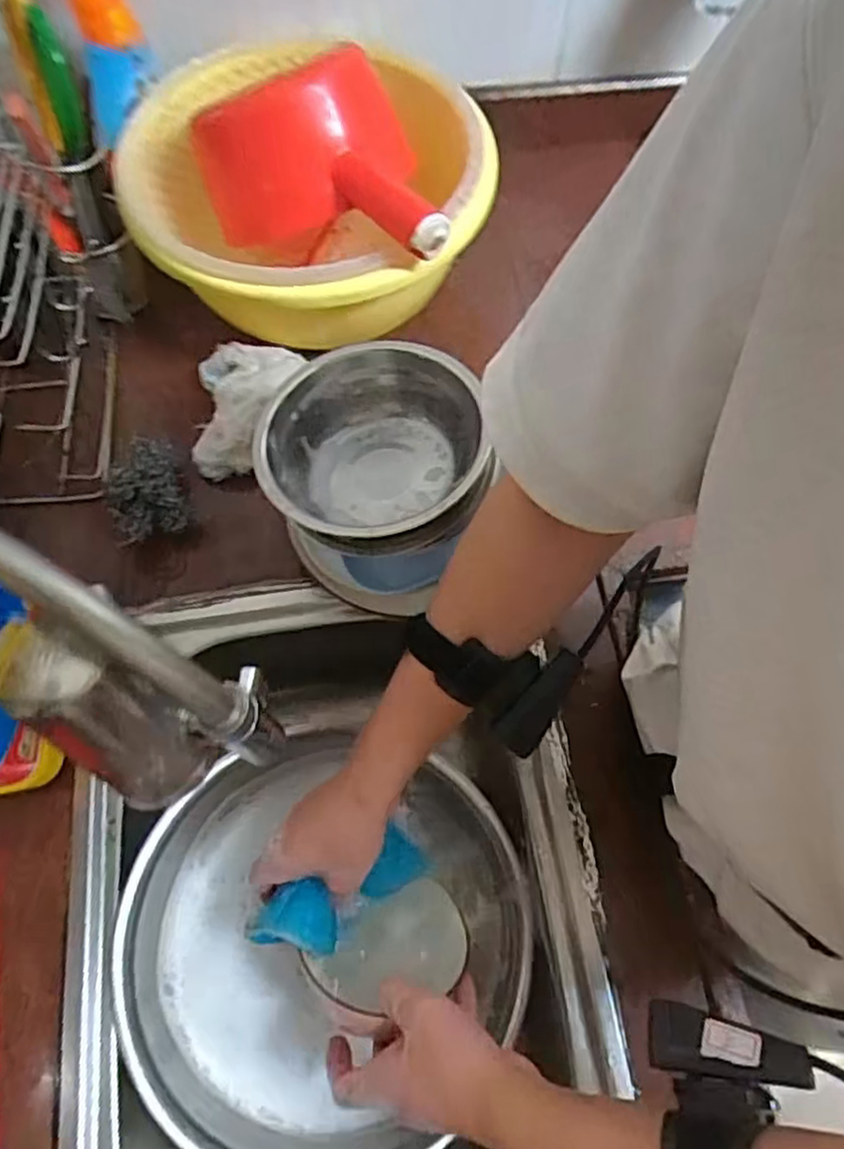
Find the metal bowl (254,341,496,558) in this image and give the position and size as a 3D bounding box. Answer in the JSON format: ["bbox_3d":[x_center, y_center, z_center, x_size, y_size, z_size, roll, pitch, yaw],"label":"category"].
[{"bbox_3d":[-0.032,-0.088,0.489,0.144,0.062,0.137,0,66,0],"label":"metal bowl"}]

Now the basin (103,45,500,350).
[{"bbox_3d":[-0.096,-0.339,0.645,0.313,0.158,0.308,0,66,0],"label":"basin"}]

